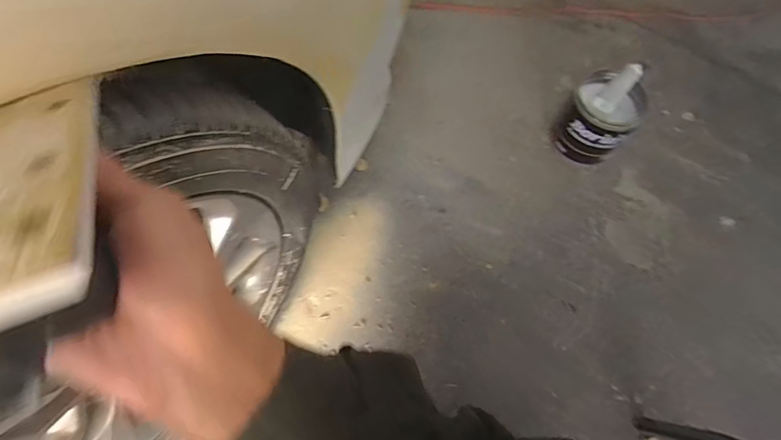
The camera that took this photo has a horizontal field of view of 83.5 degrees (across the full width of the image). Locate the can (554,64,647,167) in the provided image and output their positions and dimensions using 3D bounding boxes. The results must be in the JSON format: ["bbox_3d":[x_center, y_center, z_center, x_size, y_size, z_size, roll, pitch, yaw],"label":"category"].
[{"bbox_3d":[0.459,-0.224,0.966,0.136,0.191,0.141,2,67,-4],"label":"can"}]

